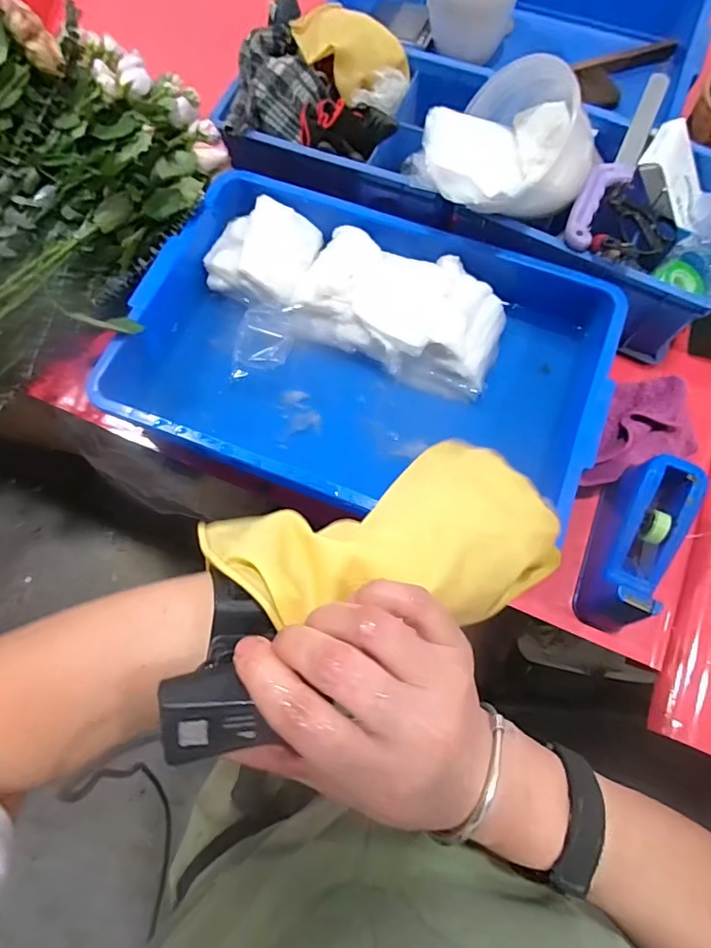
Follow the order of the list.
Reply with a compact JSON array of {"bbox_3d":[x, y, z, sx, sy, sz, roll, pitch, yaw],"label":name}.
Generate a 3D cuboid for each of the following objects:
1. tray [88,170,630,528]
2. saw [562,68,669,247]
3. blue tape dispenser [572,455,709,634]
[{"bbox_3d":[0.012,-0.150,0.681,0.580,0.126,0.395,20,74,7],"label":"tray"},{"bbox_3d":[0.362,-0.426,0.705,0.042,0.072,0.348,30,75,9],"label":"saw"},{"bbox_3d":[0.334,0.087,0.608,0.070,0.119,0.198,18,74,6],"label":"blue tape dispenser"}]

